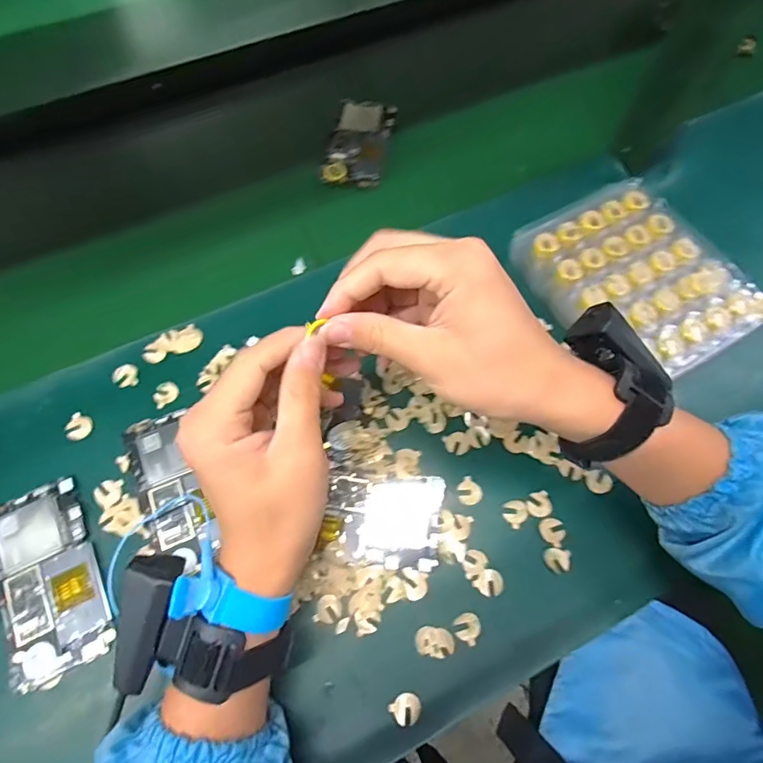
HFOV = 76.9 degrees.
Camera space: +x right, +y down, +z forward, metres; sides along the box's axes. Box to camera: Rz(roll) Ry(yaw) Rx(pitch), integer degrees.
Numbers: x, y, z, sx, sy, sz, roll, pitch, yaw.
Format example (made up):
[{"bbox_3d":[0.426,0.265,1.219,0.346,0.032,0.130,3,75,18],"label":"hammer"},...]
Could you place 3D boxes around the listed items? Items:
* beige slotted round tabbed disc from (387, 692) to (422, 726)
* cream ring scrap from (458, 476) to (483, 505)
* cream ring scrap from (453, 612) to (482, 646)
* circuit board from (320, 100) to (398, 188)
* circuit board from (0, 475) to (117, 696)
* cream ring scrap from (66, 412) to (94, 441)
[{"bbox_3d":[0.016,0.210,0.308,0.018,0.006,0.017,1,68,-1],"label":"beige slotted round tabbed disc"},{"bbox_3d":[0.066,0.083,0.360,0.019,0.004,0.019,1,68,-1],"label":"cream ring scrap"},{"bbox_3d":[0.058,0.166,0.325,0.018,0.004,0.018,1,68,-1],"label":"cream ring scrap"},{"bbox_3d":[-0.024,-0.255,0.513,0.061,0.013,0.120,11,66,4],"label":"circuit board"},{"bbox_3d":[-0.229,0.134,0.331,0.064,0.008,0.124,-25,71,-11],"label":"circuit board"},{"bbox_3d":[-0.236,0.035,0.373,0.020,0.004,0.020,1,68,-1],"label":"cream ring scrap"}]

